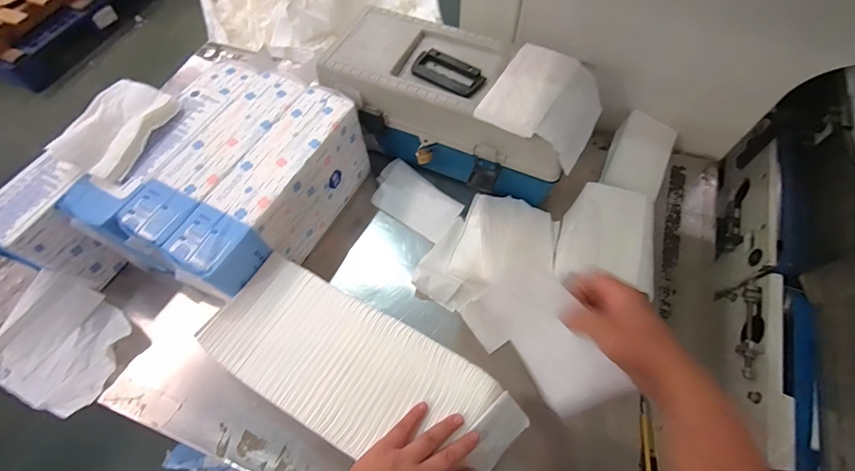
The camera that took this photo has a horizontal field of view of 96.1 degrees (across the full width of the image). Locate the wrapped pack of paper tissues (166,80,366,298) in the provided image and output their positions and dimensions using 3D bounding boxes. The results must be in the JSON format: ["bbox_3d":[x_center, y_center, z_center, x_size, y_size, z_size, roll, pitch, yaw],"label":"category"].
[{"bbox_3d":[-0.219,-0.055,0.592,0.094,0.146,0.329,25,66,14],"label":"wrapped pack of paper tissues"}]

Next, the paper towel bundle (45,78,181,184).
[{"bbox_3d":[-0.437,-0.155,0.546,0.101,0.035,0.155,19,65,11],"label":"paper towel bundle"}]

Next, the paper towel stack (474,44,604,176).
[{"bbox_3d":[0.165,-0.186,0.540,0.150,0.048,0.154,27,67,15],"label":"paper towel stack"}]

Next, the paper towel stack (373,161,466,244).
[{"bbox_3d":[-0.025,-0.062,0.671,0.163,0.009,0.096,36,69,18],"label":"paper towel stack"}]

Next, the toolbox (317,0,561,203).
[{"bbox_3d":[0.039,-0.206,0.642,0.388,0.164,0.178,28,67,15],"label":"toolbox"}]

